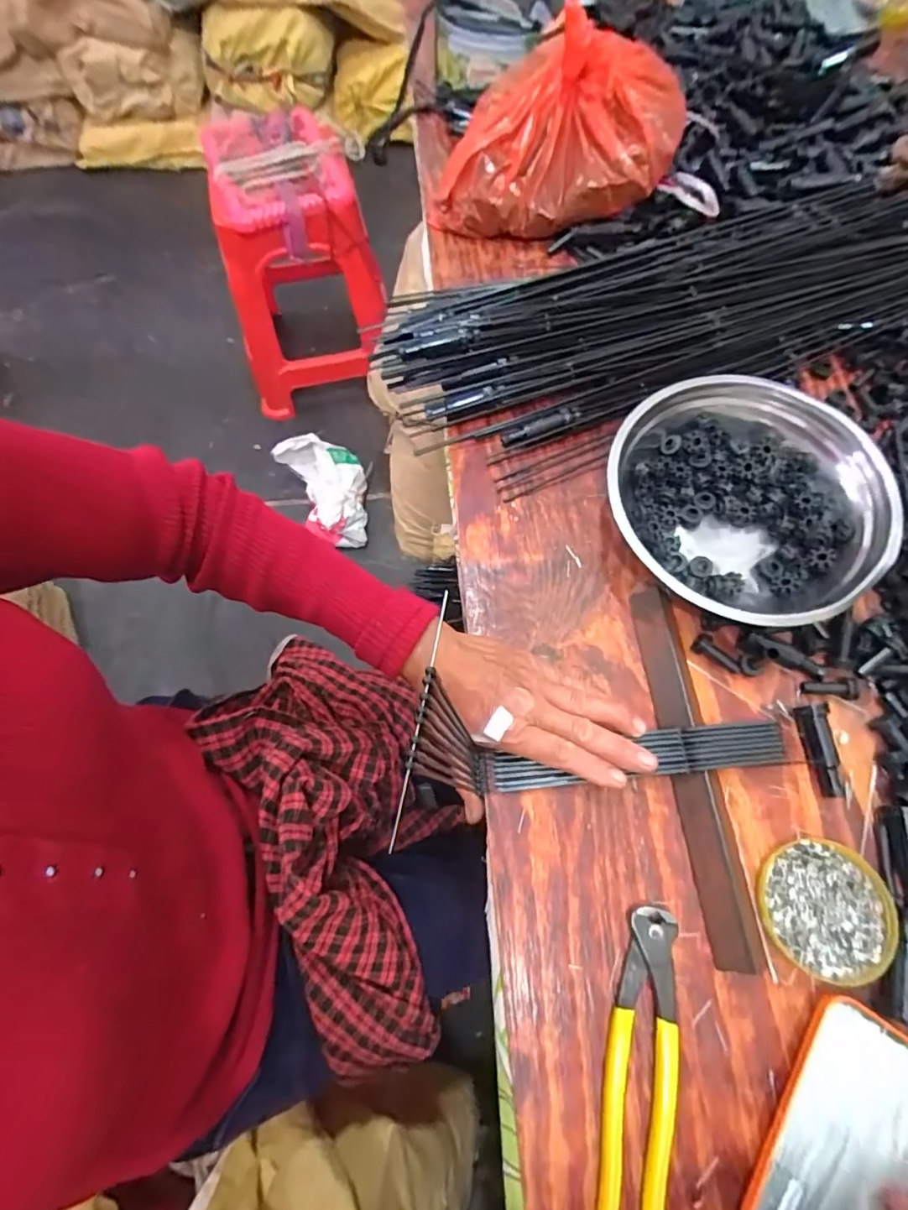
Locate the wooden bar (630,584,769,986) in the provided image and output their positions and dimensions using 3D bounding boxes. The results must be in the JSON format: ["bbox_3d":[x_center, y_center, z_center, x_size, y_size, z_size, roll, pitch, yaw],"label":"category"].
[{"bbox_3d":[0.171,0.110,0.394,0.027,0.017,0.265,-4,68,-1],"label":"wooden bar"}]

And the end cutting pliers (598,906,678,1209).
[{"bbox_3d":[0.116,0.278,0.329,0.045,0.014,0.162,9,68,4],"label":"end cutting pliers"}]

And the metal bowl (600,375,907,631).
[{"bbox_3d":[0.233,-0.085,0.443,0.204,0.073,0.214,0,68,0],"label":"metal bowl"}]

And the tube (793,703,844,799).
[{"bbox_3d":[0.270,0.107,0.395,0.020,0.023,0.064,-6,68,-2],"label":"tube"}]

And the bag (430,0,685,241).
[{"bbox_3d":[0.118,-0.530,0.588,0.253,0.134,0.207,13,69,5],"label":"bag"}]

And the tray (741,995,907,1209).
[{"bbox_3d":[0.226,0.317,0.312,0.073,0.018,0.144,35,72,13],"label":"tray"}]

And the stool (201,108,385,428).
[{"bbox_3d":[-0.373,-0.805,1.312,0.359,0.469,0.380,-10,68,-4],"label":"stool"}]

